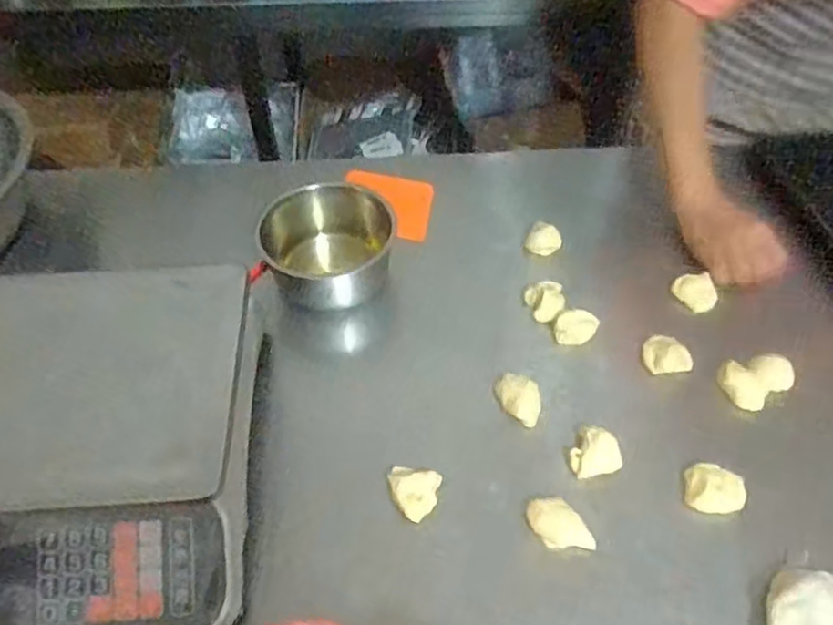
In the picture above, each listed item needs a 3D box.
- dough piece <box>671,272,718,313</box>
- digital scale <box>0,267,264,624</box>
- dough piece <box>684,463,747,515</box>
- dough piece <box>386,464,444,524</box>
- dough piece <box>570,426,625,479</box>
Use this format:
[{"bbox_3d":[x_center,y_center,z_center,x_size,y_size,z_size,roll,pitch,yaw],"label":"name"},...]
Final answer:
[{"bbox_3d":[0.299,-0.024,0.729,0.035,0.020,0.046,-35,58,-26],"label":"dough piece"},{"bbox_3d":[-0.301,0.105,0.535,0.349,0.104,0.298,-6,50,-5],"label":"digital scale"},{"bbox_3d":[0.251,0.146,0.569,0.048,0.018,0.035,14,51,12],"label":"dough piece"},{"bbox_3d":[-0.003,0.153,0.574,0.042,0.021,0.038,8,50,7],"label":"dough piece"},{"bbox_3d":[0.156,0.120,0.596,0.045,0.018,0.042,-9,50,-7],"label":"dough piece"}]

